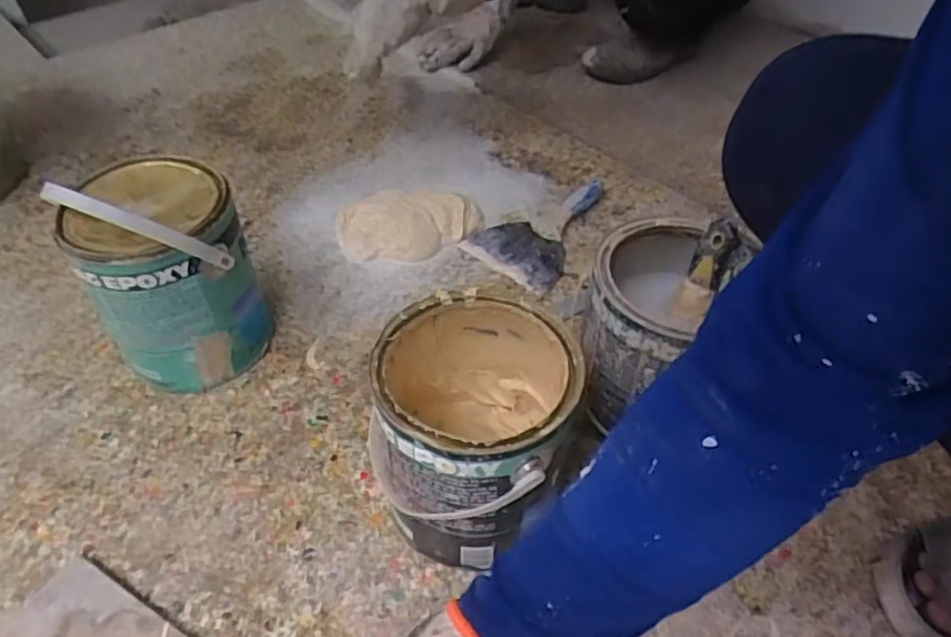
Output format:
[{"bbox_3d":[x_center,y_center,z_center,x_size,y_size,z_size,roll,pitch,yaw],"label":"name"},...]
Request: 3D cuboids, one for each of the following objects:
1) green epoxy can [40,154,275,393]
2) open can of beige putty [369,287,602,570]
[{"bbox_3d":[-0.316,-0.053,0.678,0.148,0.244,0.145,0,46,0],"label":"green epoxy can"},{"bbox_3d":[-0.001,0.103,0.565,0.155,0.193,0.166,0,46,0],"label":"open can of beige putty"}]

